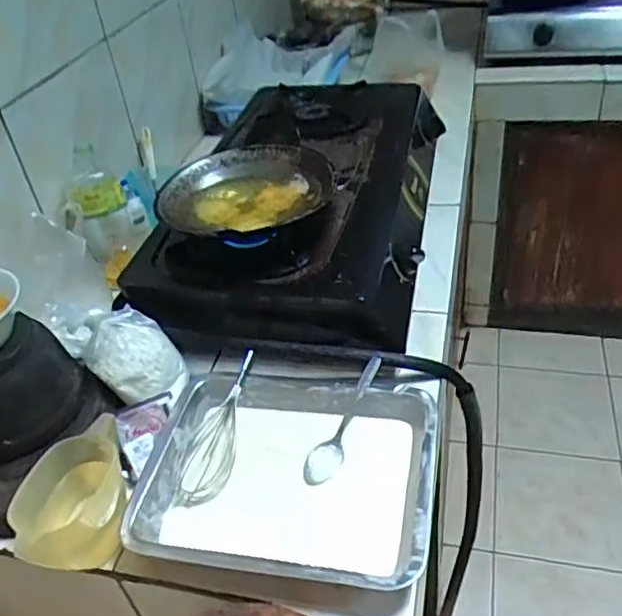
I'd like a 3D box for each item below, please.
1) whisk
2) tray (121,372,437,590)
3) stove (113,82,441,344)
[{"bbox_3d":[-0.104,0.140,0.736,0.056,0.038,0.191,7,54,16],"label":"whisk"},{"bbox_3d":[-0.024,0.179,0.695,0.308,0.075,0.253,3,41,12],"label":"tray"},{"bbox_3d":[0.014,-0.201,1.021,0.358,0.145,0.678,6,41,15],"label":"stove"}]

